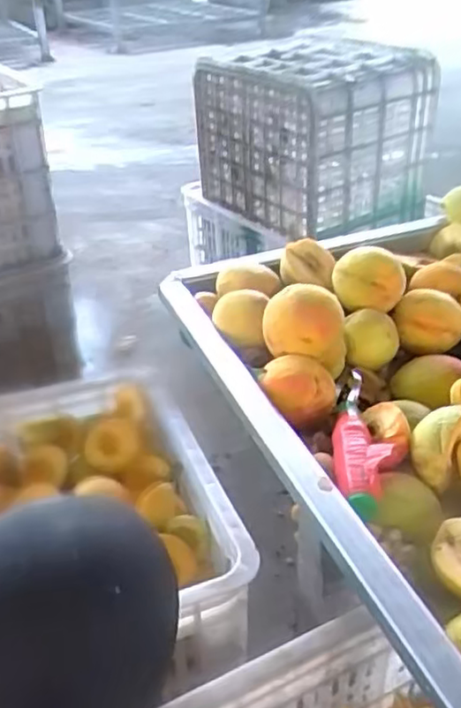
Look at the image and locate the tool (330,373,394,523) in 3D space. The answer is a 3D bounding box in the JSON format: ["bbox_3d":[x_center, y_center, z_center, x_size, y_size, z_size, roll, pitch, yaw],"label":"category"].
[{"bbox_3d":[0.086,0.053,0.455,0.033,0.018,0.135,1,34,5],"label":"tool"}]

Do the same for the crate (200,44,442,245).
[{"bbox_3d":[0.149,-0.415,1.255,0.302,0.254,0.325,-24,39,-29],"label":"crate"}]

